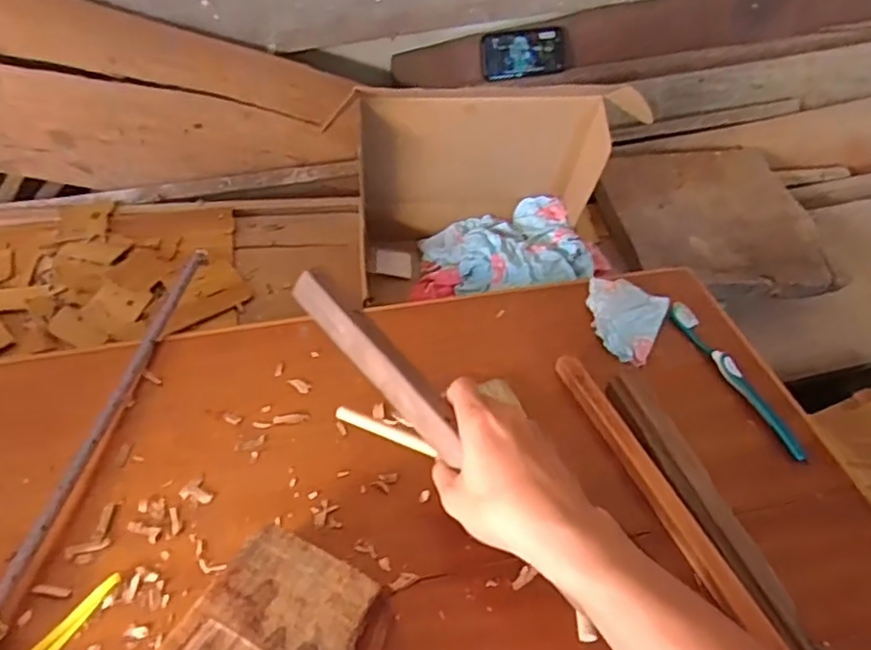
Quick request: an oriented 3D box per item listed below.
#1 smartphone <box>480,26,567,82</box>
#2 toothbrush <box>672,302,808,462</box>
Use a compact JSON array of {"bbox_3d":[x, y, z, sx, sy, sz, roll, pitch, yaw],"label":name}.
[{"bbox_3d":[0.166,-0.502,1.171,0.161,0.081,0.009,-10,30,-8],"label":"smartphone"},{"bbox_3d":[0.277,0.048,0.593,0.013,0.021,0.189,-12,46,-12],"label":"toothbrush"}]

